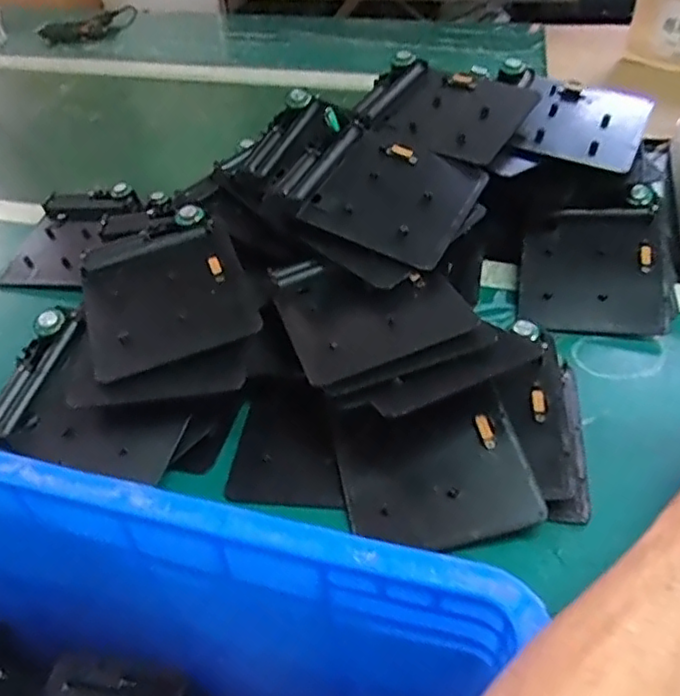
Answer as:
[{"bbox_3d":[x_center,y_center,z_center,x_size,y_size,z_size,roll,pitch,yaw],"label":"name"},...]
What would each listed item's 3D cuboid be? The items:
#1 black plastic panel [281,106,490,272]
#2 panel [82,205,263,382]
[{"bbox_3d":[0.033,-0.118,0.465,0.124,0.016,0.115,26,60,13],"label":"black plastic panel"},{"bbox_3d":[-0.120,-0.040,0.445,0.110,0.018,0.120,-18,55,-8],"label":"panel"}]

